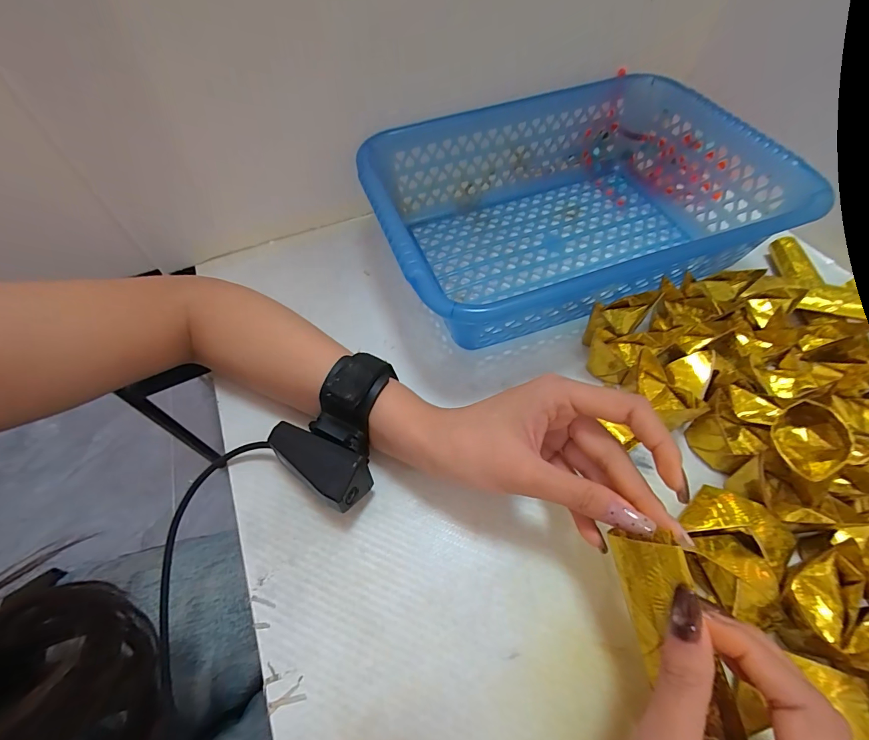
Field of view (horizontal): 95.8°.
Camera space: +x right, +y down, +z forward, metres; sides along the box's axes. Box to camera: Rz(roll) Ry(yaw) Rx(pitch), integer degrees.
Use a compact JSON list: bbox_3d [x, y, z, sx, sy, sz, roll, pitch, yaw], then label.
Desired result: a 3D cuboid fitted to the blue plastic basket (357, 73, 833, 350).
[{"bbox_3d":[0.117,-0.147,0.357,0.328,0.085,0.225,-18,59,-7],"label":"blue plastic basket"}]

